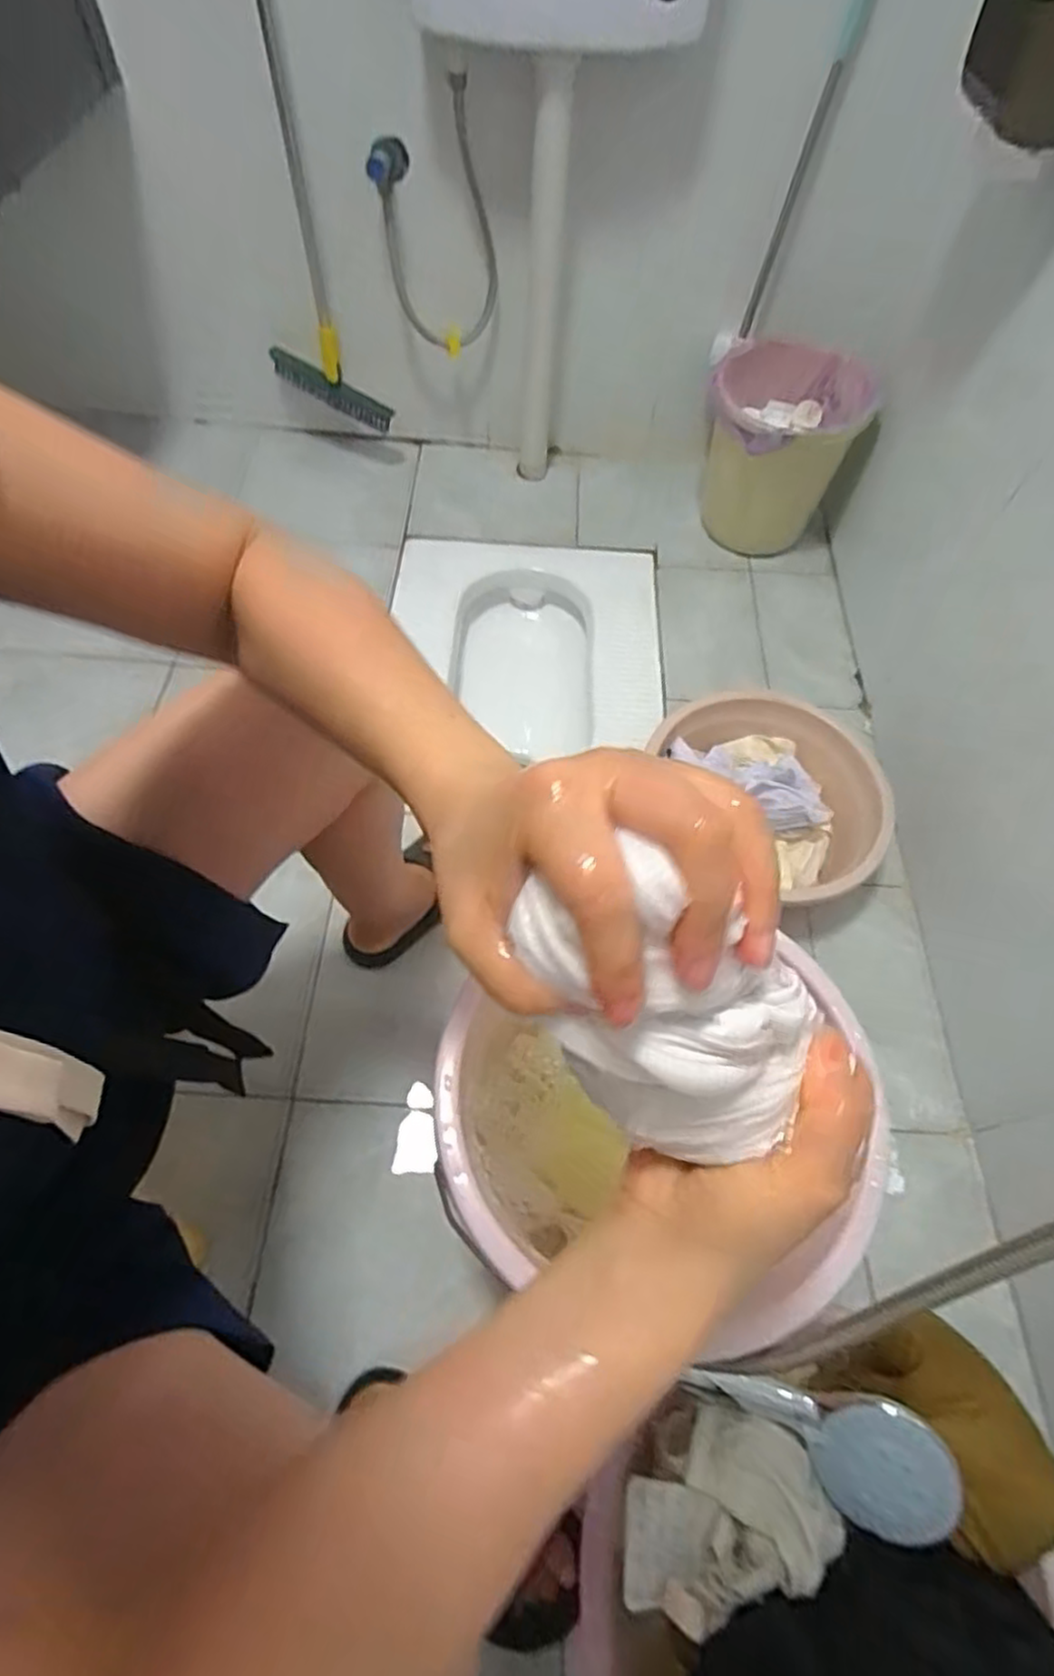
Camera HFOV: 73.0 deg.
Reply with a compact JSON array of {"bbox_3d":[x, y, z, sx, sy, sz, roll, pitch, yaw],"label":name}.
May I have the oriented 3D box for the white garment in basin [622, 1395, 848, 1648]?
[{"bbox_3d":[0.141,0.486,0.512,0.159,0.041,0.098,-14,62,-11],"label":"white garment in basin"}]

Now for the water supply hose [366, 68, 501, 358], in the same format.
[{"bbox_3d":[-0.138,-0.891,1.059,0.172,0.274,0.041,14,60,5],"label":"water supply hose"}]

